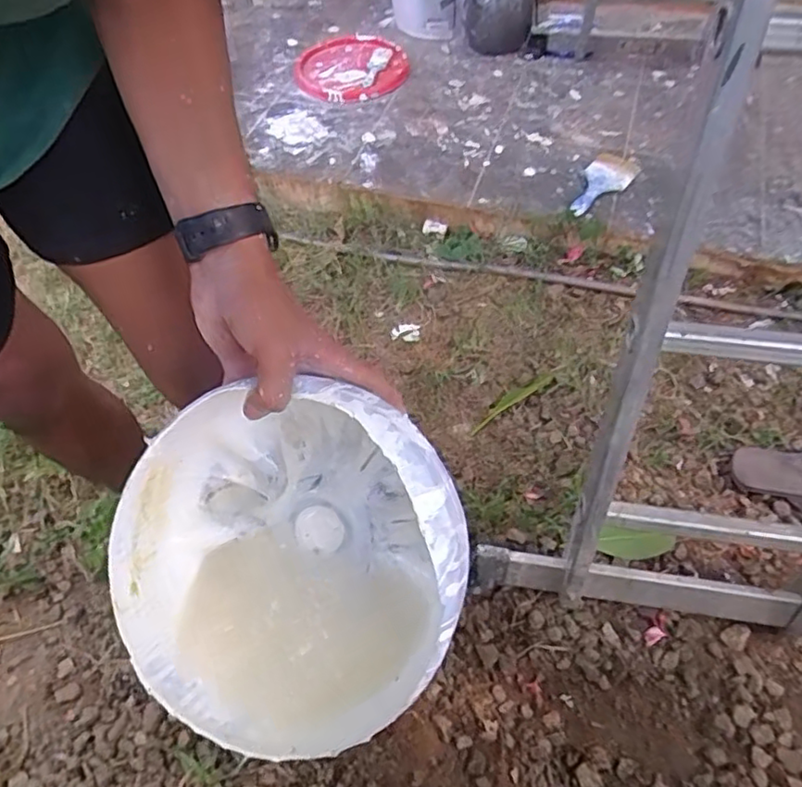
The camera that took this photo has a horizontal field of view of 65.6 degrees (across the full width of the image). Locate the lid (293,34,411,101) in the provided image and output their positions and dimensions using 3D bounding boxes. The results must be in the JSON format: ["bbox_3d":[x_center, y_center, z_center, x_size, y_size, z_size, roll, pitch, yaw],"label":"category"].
[{"bbox_3d":[-0.139,-0.887,1.697,0.287,0.032,0.313,-1,54,2],"label":"lid"}]

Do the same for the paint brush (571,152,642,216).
[{"bbox_3d":[0.442,-0.464,1.372,0.108,0.024,0.246,32,61,23],"label":"paint brush"}]

